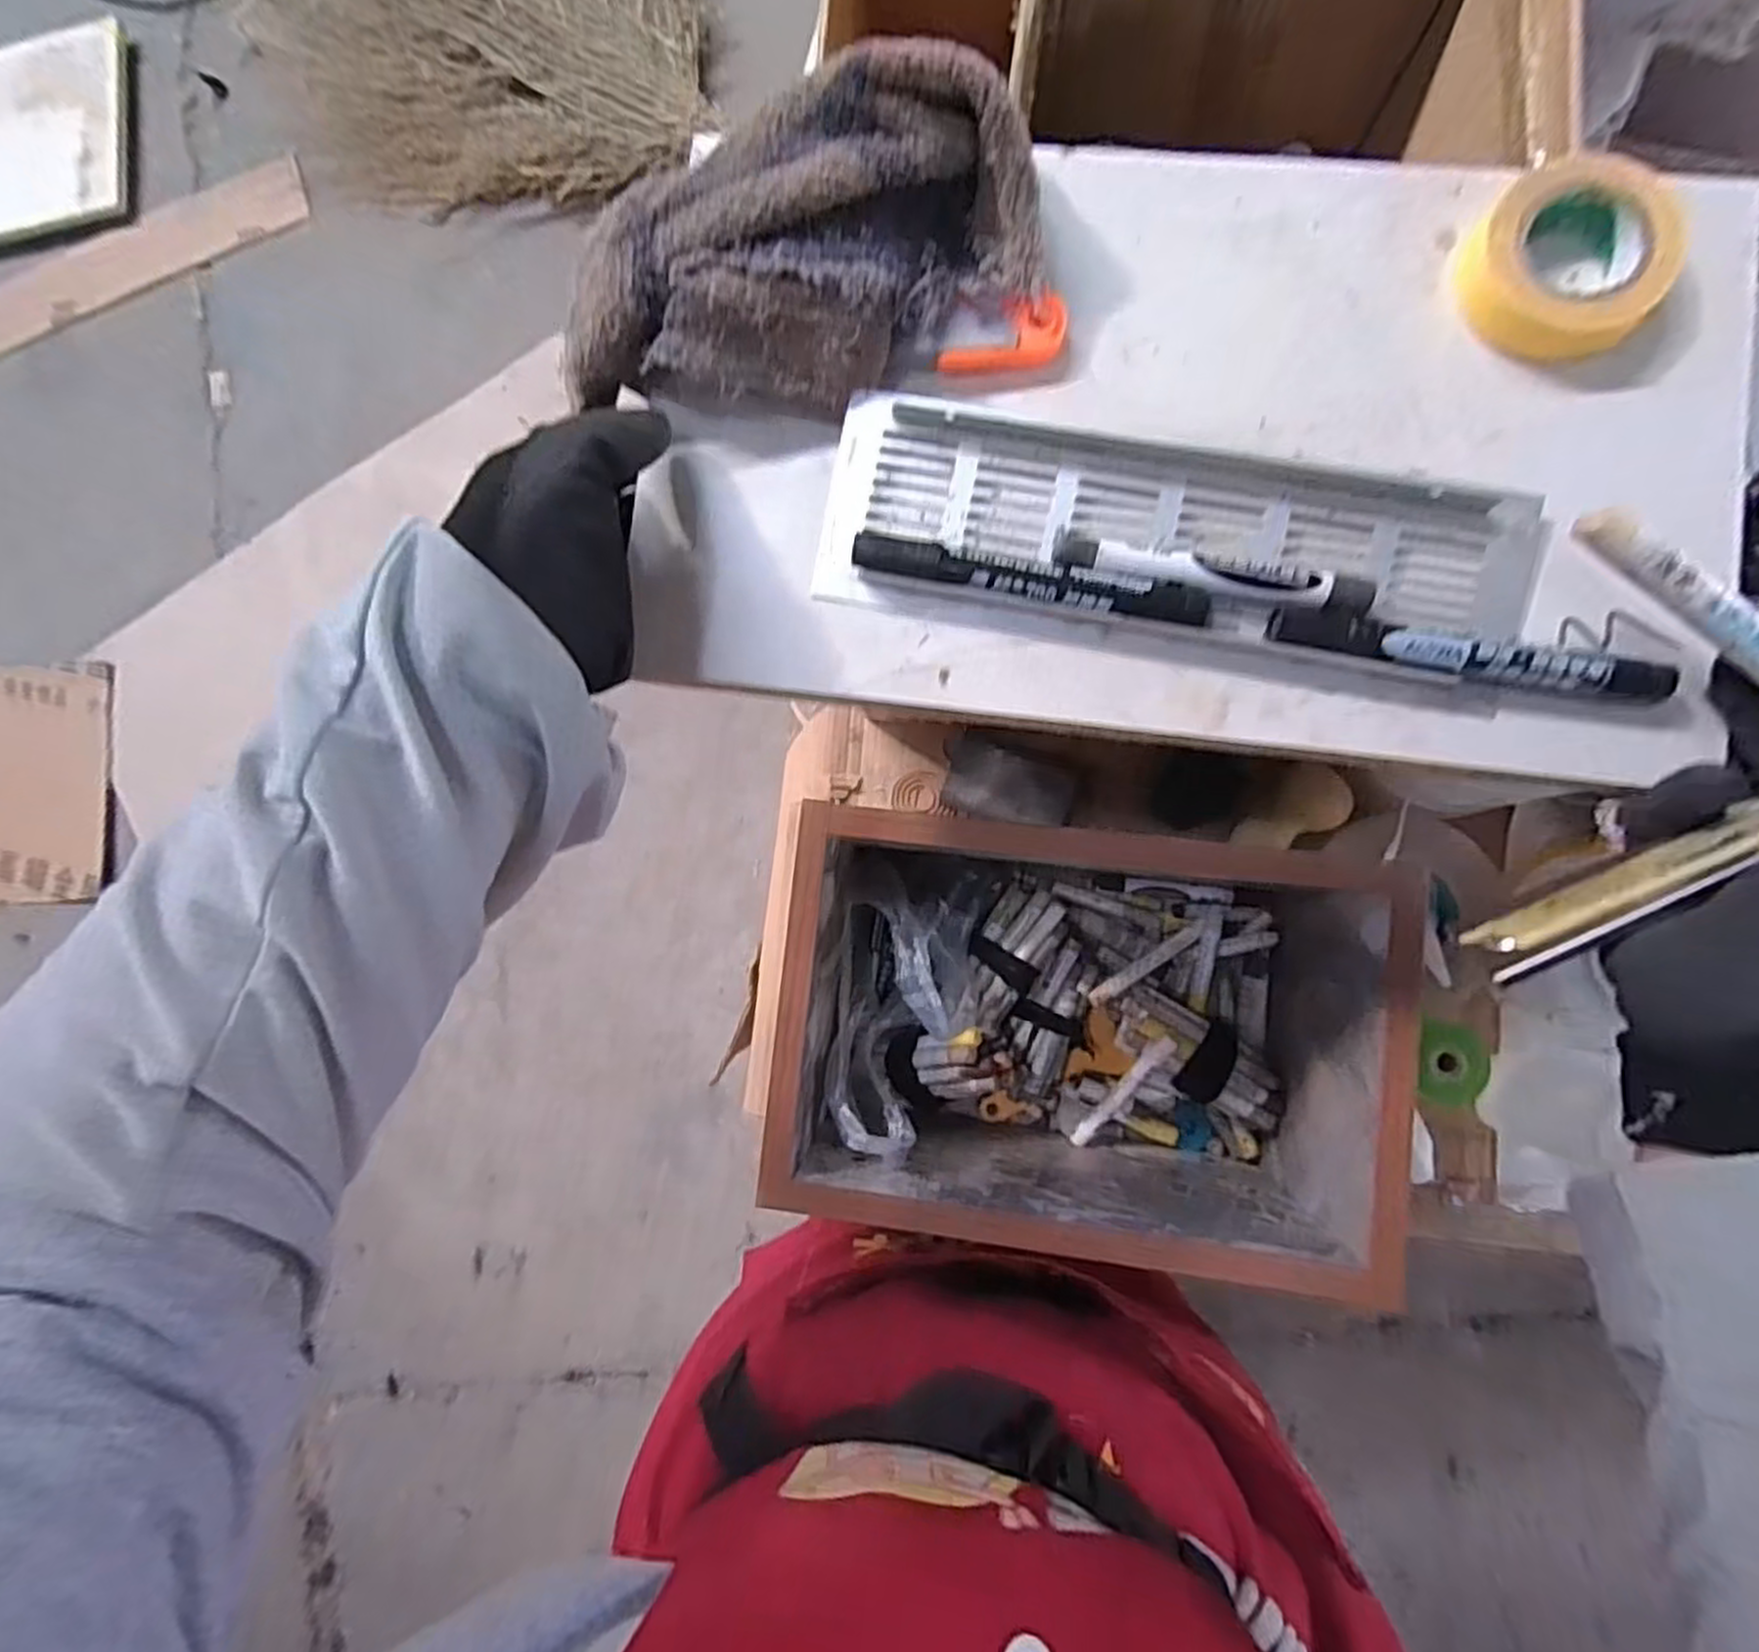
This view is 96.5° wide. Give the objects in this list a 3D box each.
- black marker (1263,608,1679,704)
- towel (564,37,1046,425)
[{"bbox_3d":[0.200,-0.058,0.269,0.125,0.013,0.014,11,87,7],"label":"black marker"},{"bbox_3d":[-0.031,-0.199,0.280,0.171,0.048,0.078,-28,83,3],"label":"towel"}]

